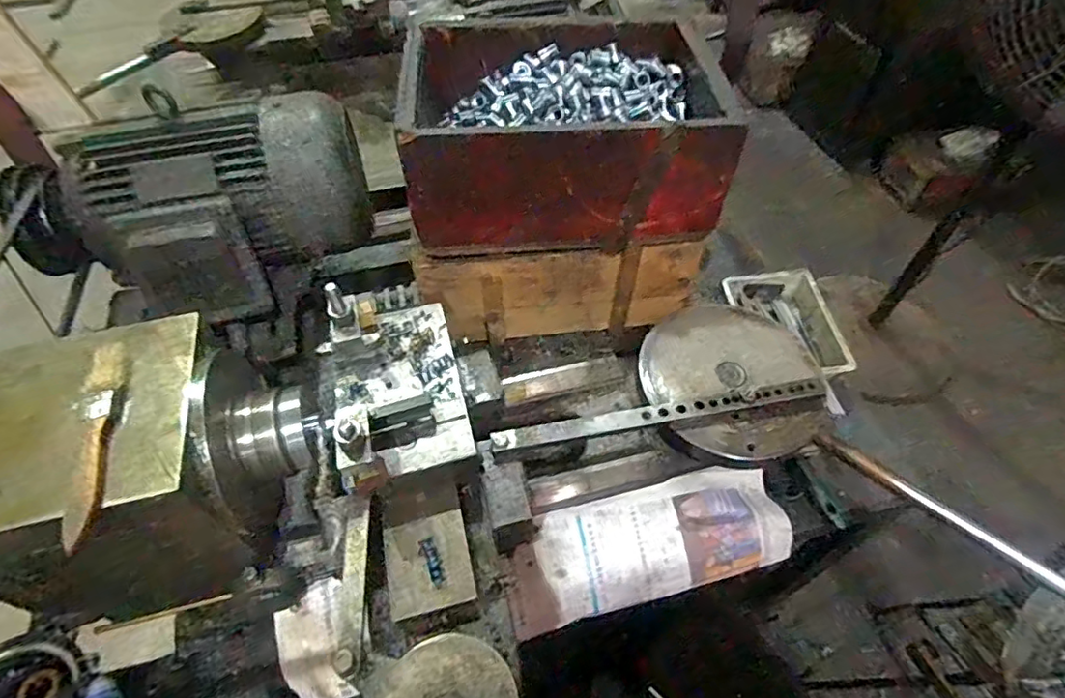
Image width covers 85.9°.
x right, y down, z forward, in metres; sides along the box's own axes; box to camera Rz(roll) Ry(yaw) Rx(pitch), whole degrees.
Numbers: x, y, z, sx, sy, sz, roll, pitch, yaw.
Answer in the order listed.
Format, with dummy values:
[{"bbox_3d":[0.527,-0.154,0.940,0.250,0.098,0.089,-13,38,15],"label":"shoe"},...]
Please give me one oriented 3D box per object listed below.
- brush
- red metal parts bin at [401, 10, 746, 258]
[{"bbox_3d":[-0.282,0.056,0.374,0.022,0.012,0.147,-15,54,-11],"label":"brush"},{"bbox_3d":[0.030,-0.256,0.677,0.329,0.145,0.240,-4,52,-2],"label":"red metal parts bin"}]

